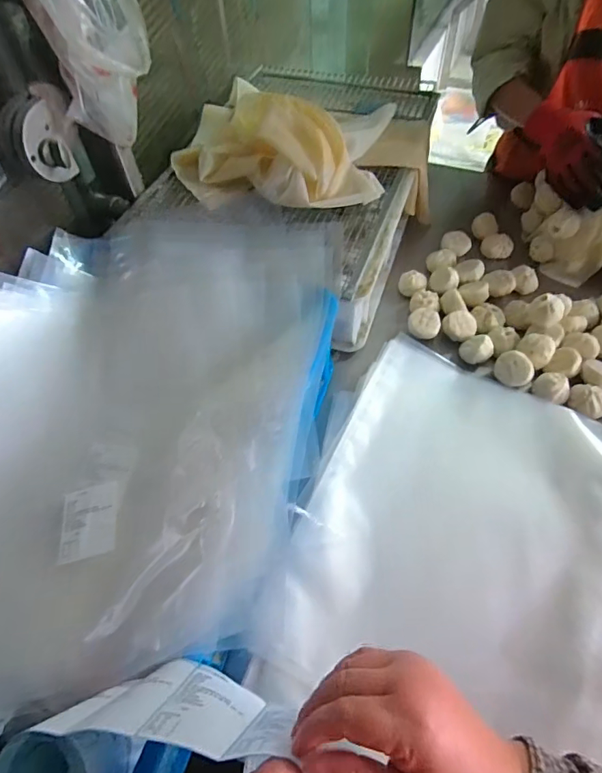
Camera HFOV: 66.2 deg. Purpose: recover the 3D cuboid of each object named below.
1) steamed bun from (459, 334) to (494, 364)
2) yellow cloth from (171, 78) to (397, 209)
[{"bbox_3d":[0.263,-0.056,0.692,0.045,0.027,0.039,26,61,19],"label":"steamed bun"},{"bbox_3d":[-0.039,-0.399,0.758,0.353,0.094,0.245,5,56,6],"label":"yellow cloth"}]

